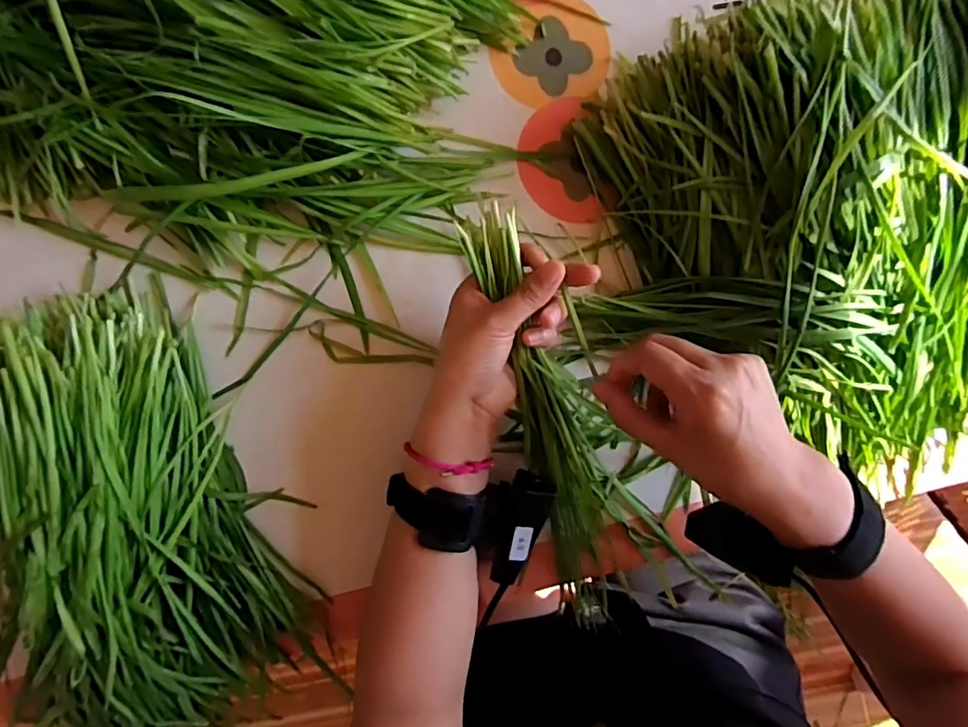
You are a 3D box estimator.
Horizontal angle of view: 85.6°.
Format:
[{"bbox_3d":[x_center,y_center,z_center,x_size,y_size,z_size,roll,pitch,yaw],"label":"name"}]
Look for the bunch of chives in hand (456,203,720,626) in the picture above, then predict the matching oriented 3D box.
[{"bbox_3d":[0.060,0.039,0.364,0.093,0.034,0.300,-23,105,-5],"label":"bunch of chives in hand"}]

